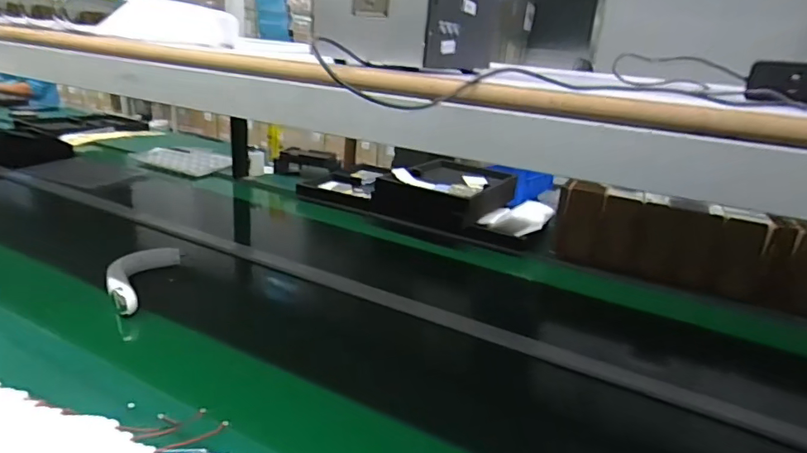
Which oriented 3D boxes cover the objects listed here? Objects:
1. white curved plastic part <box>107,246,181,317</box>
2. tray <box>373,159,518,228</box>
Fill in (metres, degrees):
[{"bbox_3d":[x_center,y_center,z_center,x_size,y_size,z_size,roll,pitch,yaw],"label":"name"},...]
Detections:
[{"bbox_3d":[-0.516,0.092,0.949,0.087,0.043,0.218,4,20,-3],"label":"white curved plastic part"},{"bbox_3d":[0.147,-0.133,1.592,0.343,0.088,0.402,16,23,27],"label":"tray"}]

